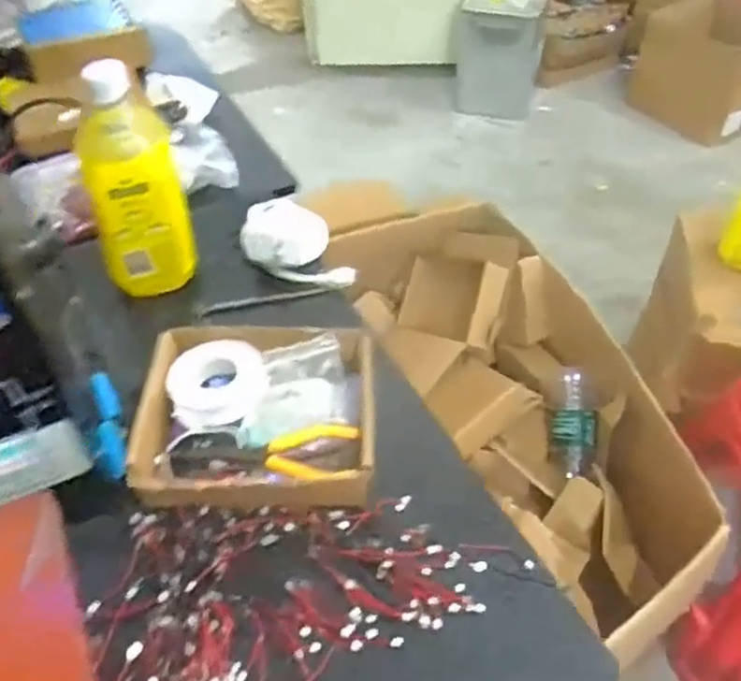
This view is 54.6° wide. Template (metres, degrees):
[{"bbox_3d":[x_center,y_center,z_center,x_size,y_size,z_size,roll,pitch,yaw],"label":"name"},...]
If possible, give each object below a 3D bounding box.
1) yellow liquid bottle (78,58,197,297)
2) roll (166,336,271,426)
[{"bbox_3d":[-0.201,-0.127,0.612,0.076,0.202,0.060,-19,49,-15],"label":"yellow liquid bottle"},{"bbox_3d":[-0.122,0.034,0.567,0.077,0.023,0.077,3,63,-6],"label":"roll"}]

